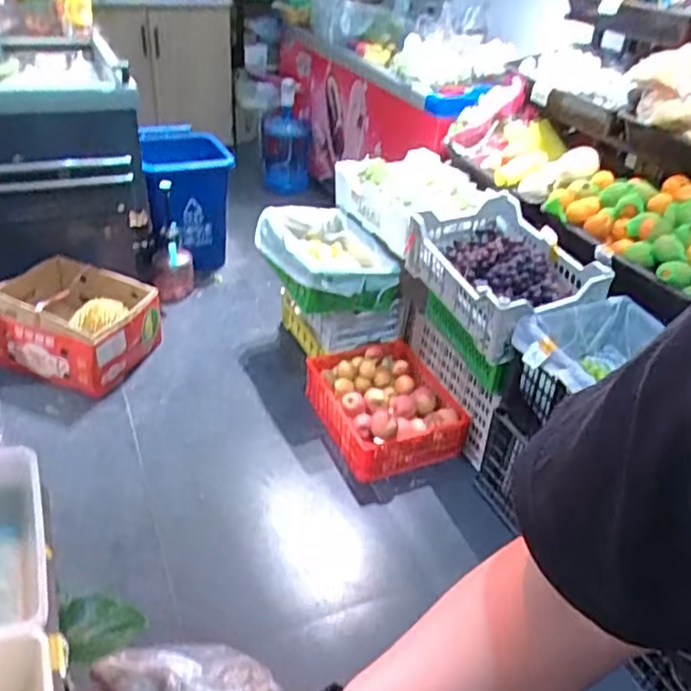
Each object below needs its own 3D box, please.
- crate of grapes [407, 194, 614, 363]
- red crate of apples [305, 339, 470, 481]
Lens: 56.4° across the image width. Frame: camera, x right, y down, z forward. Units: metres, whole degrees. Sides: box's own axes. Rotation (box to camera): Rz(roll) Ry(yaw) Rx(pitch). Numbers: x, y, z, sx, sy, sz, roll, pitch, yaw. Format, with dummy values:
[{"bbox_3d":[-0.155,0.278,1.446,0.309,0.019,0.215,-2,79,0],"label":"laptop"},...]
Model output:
[{"bbox_3d":[0.403,-0.195,1.739,0.330,0.200,0.490,-13,39,-23],"label":"crate of grapes"},{"bbox_3d":[0.117,0.178,1.914,0.353,0.176,0.421,-11,38,-21],"label":"red crate of apples"}]

